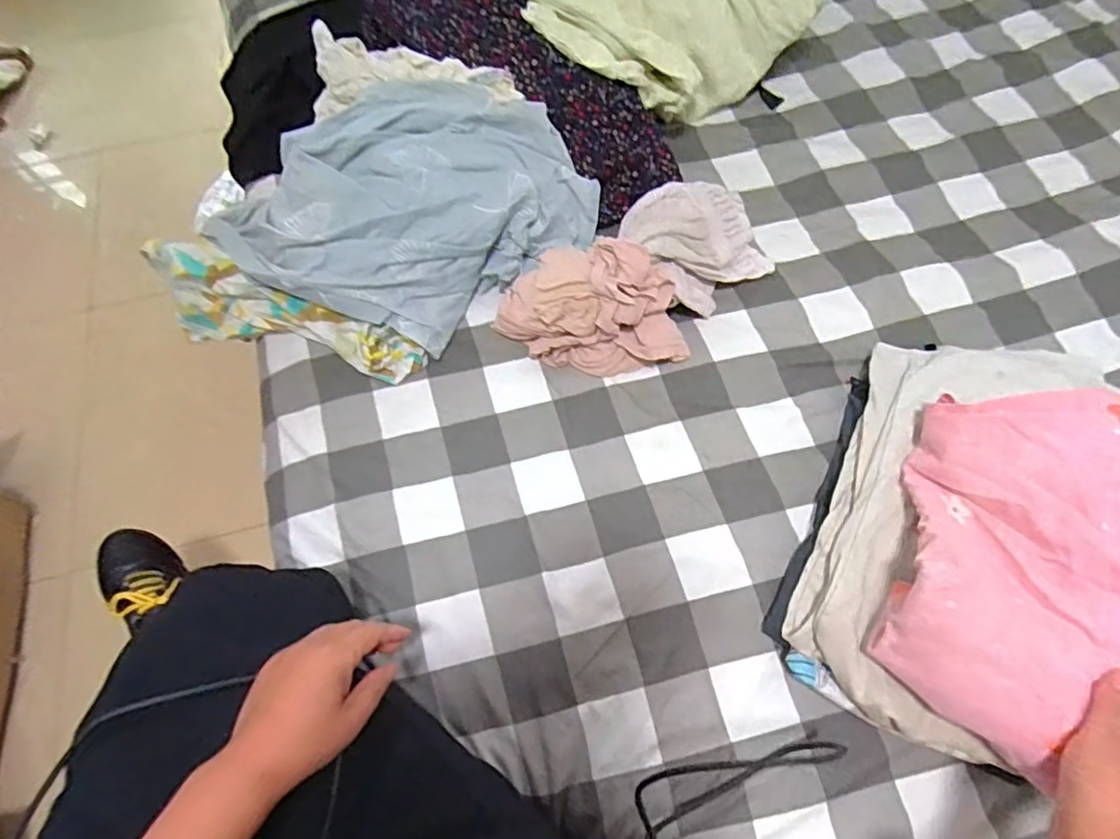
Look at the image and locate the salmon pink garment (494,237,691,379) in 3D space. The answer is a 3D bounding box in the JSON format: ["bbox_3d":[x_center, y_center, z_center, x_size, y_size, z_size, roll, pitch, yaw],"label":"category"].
[{"bbox_3d":[0.036,-0.124,0.641,0.207,0.091,0.117,14,68,8],"label":"salmon pink garment"}]

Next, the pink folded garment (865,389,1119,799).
[{"bbox_3d":[0.359,0.105,0.440,0.185,0.064,0.266,24,70,12],"label":"pink folded garment"}]

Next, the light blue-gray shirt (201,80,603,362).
[{"bbox_3d":[-0.169,-0.235,0.678,0.368,0.122,0.267,-37,71,-13],"label":"light blue-gray shirt"}]

